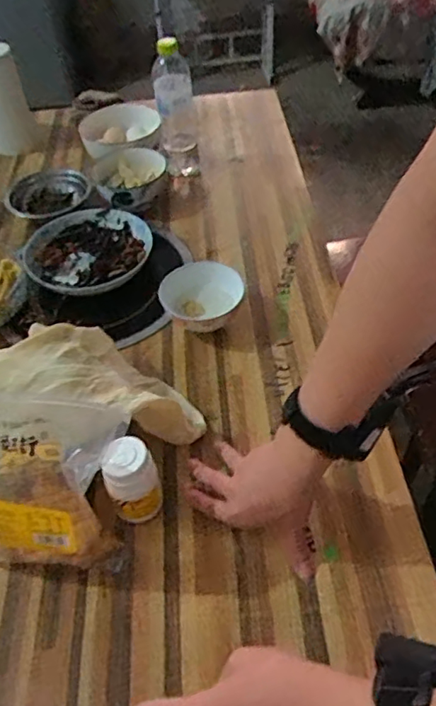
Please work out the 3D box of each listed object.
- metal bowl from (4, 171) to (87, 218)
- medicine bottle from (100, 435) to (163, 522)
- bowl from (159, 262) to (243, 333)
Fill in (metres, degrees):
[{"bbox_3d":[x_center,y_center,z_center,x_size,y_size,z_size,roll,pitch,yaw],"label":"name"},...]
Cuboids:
[{"bbox_3d":[-0.297,-0.271,1.018,0.131,0.058,0.140,-2,52,3],"label":"metal bowl"},{"bbox_3d":[-0.086,0.132,0.580,0.053,0.097,0.045,-14,48,-9],"label":"medicine bottle"},{"bbox_3d":[-0.020,-0.073,0.787,0.114,0.058,0.108,15,55,16],"label":"bowl"}]

